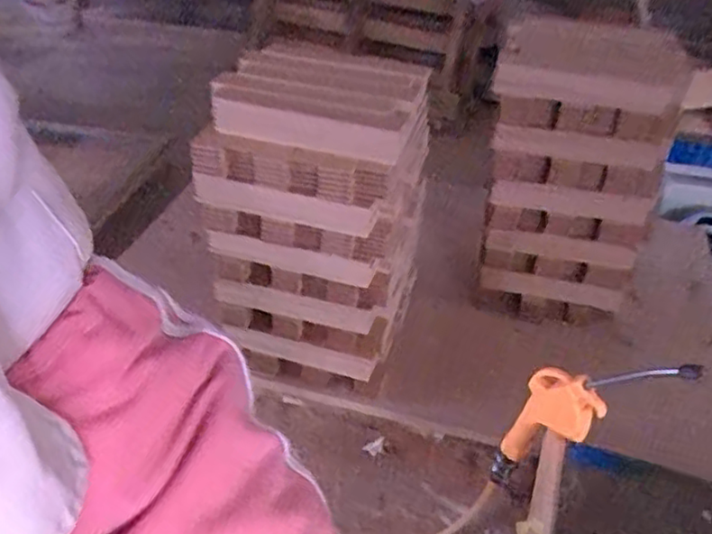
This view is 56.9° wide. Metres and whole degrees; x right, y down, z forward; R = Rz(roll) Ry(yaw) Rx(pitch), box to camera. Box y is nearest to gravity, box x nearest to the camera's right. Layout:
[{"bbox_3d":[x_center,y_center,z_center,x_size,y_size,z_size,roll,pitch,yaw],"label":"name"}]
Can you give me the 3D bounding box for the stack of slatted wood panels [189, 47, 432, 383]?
[{"bbox_3d":[-0.032,-0.048,0.640,0.175,0.274,0.159,12,39,13],"label":"stack of slatted wood panels"}]

